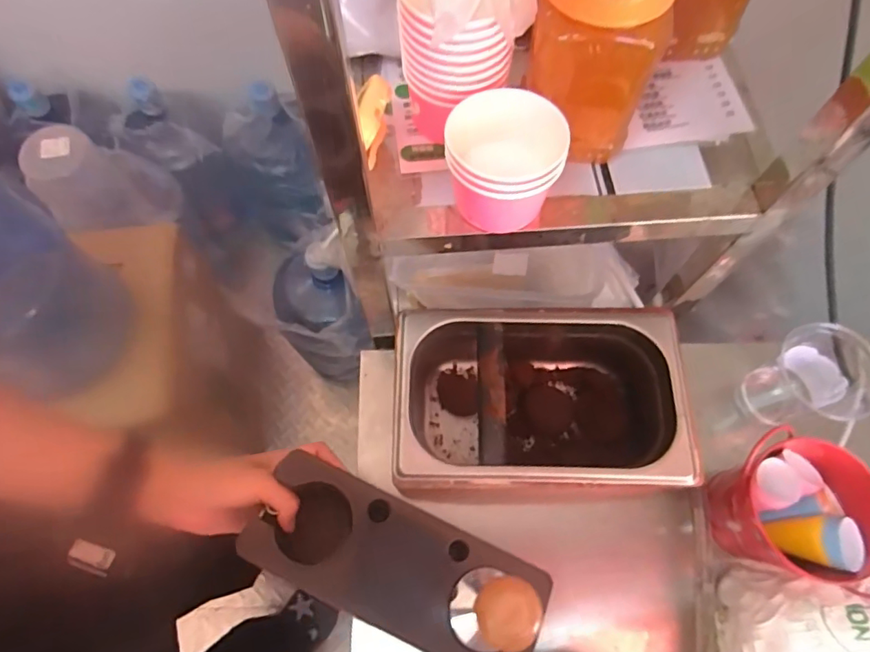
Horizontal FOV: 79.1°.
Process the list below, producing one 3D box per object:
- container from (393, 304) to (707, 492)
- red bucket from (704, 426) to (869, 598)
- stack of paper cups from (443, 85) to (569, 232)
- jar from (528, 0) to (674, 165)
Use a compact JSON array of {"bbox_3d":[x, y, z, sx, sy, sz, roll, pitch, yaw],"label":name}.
[{"bbox_3d":[0.096,0.079,0.524,0.262,0.107,0.163,0,68,-1],"label":"container"},{"bbox_3d":[0.320,0.169,0.483,0.115,0.126,0.107,0,68,-1],"label":"red bucket"},{"bbox_3d":[0.050,-0.121,0.392,0.083,0.064,0.077,11,69,4],"label":"stack of paper cups"},{"bbox_3d":[0.109,-0.199,0.376,0.086,0.135,0.086,7,68,2],"label":"jar"}]

